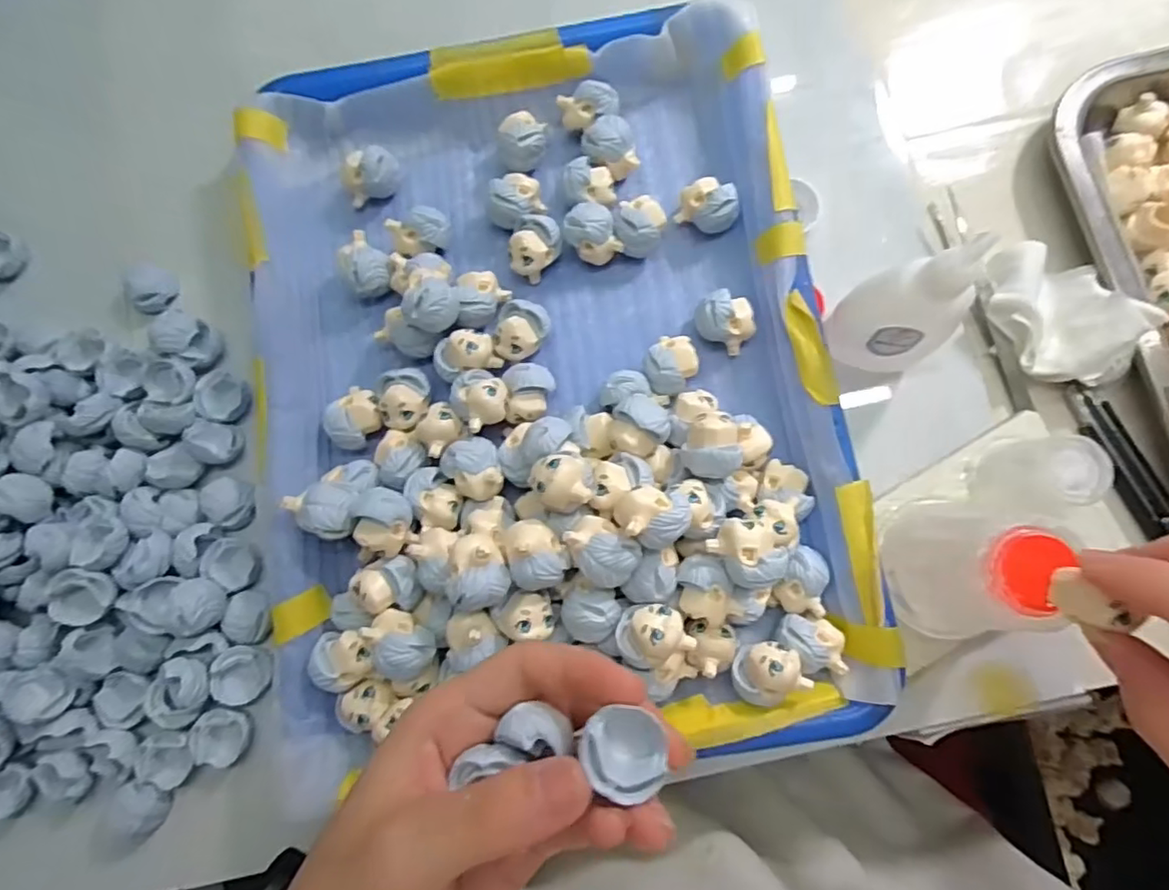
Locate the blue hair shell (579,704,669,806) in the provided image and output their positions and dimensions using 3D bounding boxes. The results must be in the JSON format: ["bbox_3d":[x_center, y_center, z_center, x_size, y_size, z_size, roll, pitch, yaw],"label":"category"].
[{"bbox_3d":[0.011,0.084,0.168,0.022,0.013,0.020,-12,81,1],"label":"blue hair shell"}]

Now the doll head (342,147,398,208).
[{"bbox_3d":[-0.105,-0.134,0.300,0.025,0.018,0.020,-16,81,1],"label":"doll head"}]

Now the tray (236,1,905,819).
[{"bbox_3d":[-0.019,-0.034,0.273,0.252,0.066,0.329,-8,81,2],"label":"tray"}]

